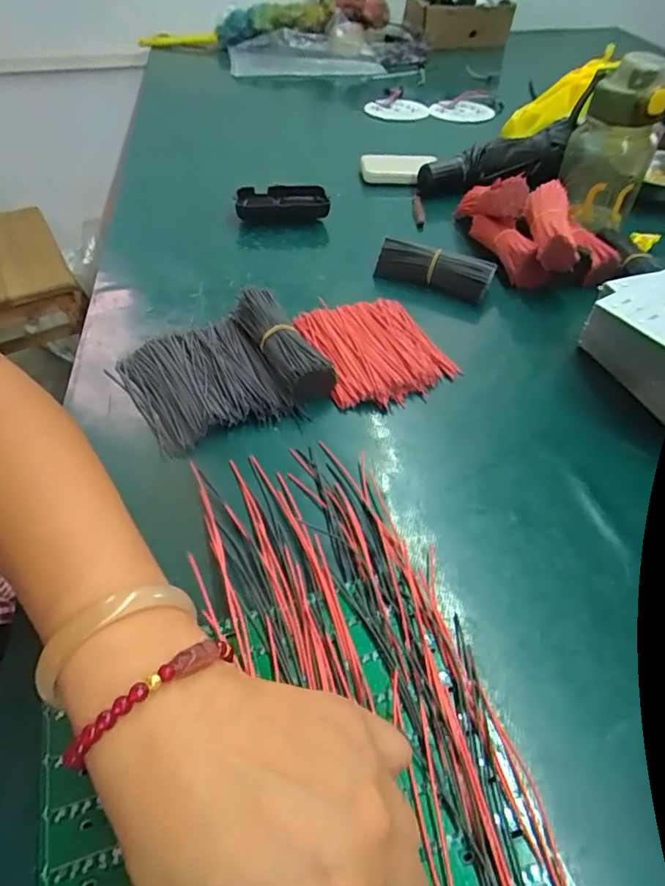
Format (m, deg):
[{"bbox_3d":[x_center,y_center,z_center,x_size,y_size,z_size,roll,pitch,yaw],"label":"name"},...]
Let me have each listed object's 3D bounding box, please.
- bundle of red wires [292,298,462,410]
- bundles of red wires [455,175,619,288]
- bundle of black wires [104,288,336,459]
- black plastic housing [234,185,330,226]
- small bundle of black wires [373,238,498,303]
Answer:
[{"bbox_3d":[0.034,-0.082,0.438,0.108,0.013,0.122,-20,52,-17],"label":"bundle of red wires"},{"bbox_3d":[0.219,-0.236,0.554,0.108,0.072,0.179,-8,50,-7],"label":"bundles of red wires"},{"bbox_3d":[-0.085,-0.058,0.398,0.134,0.033,0.122,-27,54,-21],"label":"bundle of black wires"},{"bbox_3d":[-0.061,-0.286,0.621,0.107,0.031,0.047,-5,50,-4],"label":"black plastic housing"},{"bbox_3d":[0.100,-0.175,0.516,0.117,0.034,0.026,17,51,14],"label":"small bundle of black wires"}]

